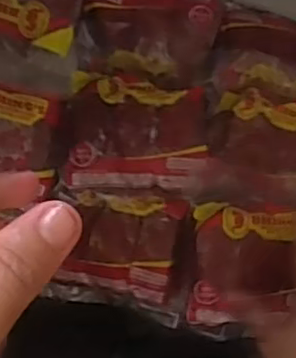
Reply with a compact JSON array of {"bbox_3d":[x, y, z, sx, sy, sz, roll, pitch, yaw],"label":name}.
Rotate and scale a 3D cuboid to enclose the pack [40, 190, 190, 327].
[{"bbox_3d":[-0.025,0.066,0.545,0.107,0.031,0.101,5,86,-5],"label":"pack"}]

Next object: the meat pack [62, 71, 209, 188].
[{"bbox_3d":[-0.007,-0.039,0.544,0.118,0.024,0.095,6,86,-5],"label":"meat pack"}]

